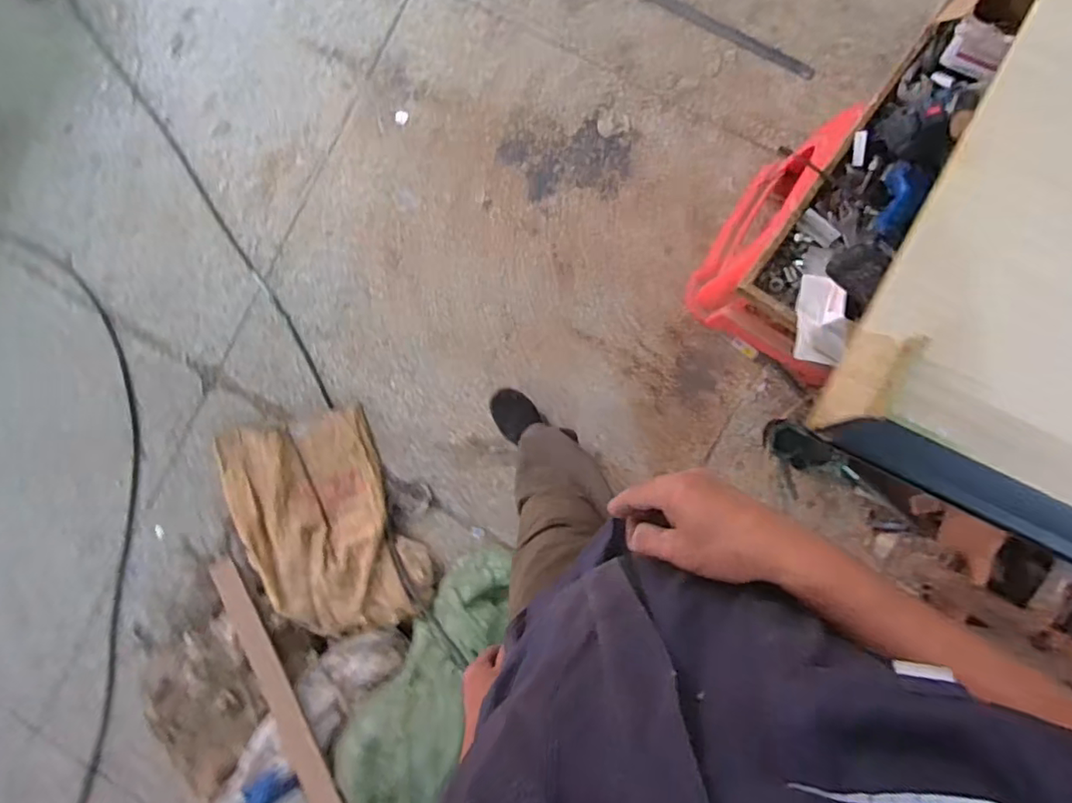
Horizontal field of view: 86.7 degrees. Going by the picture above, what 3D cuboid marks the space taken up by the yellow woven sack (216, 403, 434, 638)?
[{"bbox_3d":[-0.560,0.318,1.486,0.430,0.107,0.625,-26,90,7],"label":"yellow woven sack"}]

